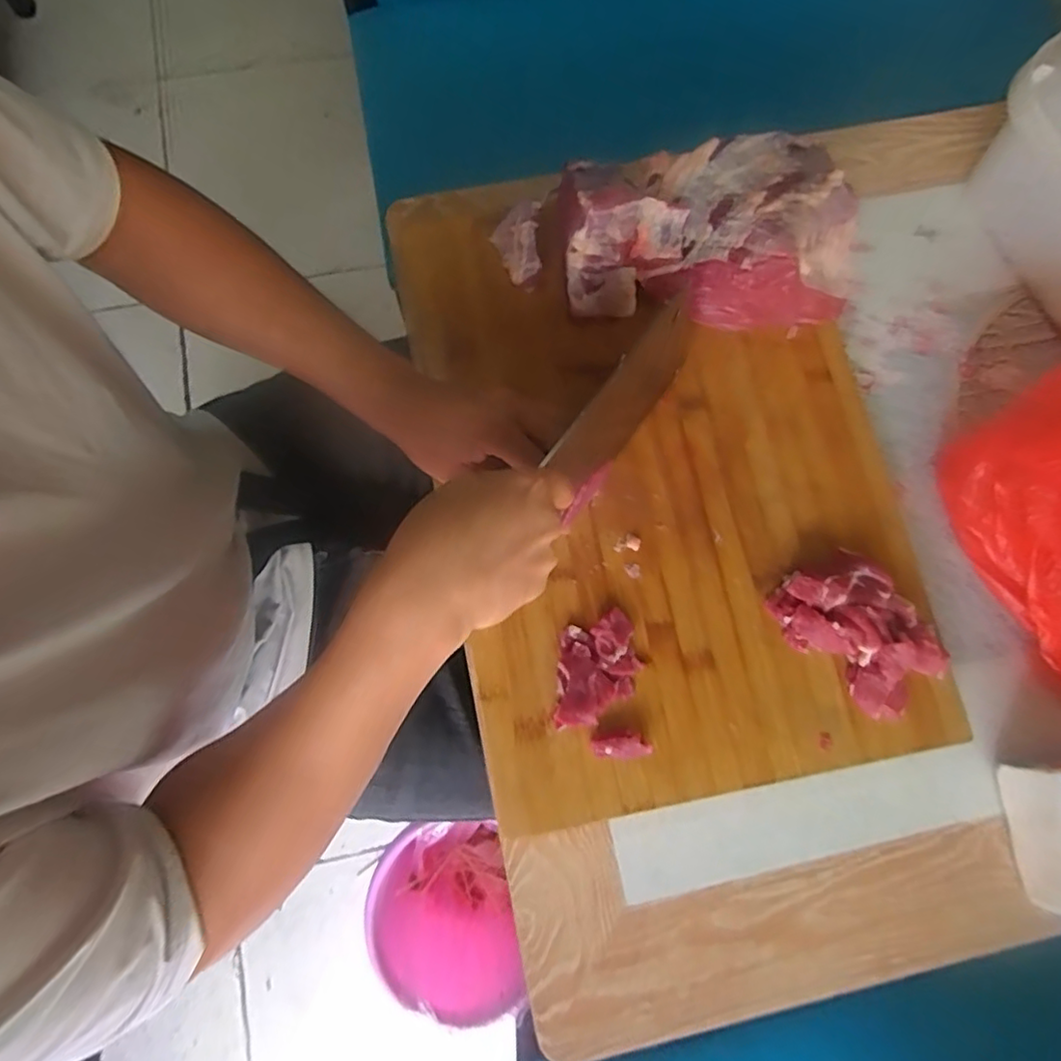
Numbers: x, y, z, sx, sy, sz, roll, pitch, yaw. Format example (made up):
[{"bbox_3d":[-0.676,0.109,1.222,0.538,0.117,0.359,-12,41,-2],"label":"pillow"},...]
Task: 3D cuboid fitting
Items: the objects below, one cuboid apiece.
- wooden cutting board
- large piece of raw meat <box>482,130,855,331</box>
[{"bbox_3d":[0.093,-0.064,0.475,0.335,0.029,0.511,-12,78,-2],"label":"wooden cutting board"},{"bbox_3d":[0.110,-0.234,0.474,0.271,0.077,0.131,-2,78,-1],"label":"large piece of raw meat"}]

